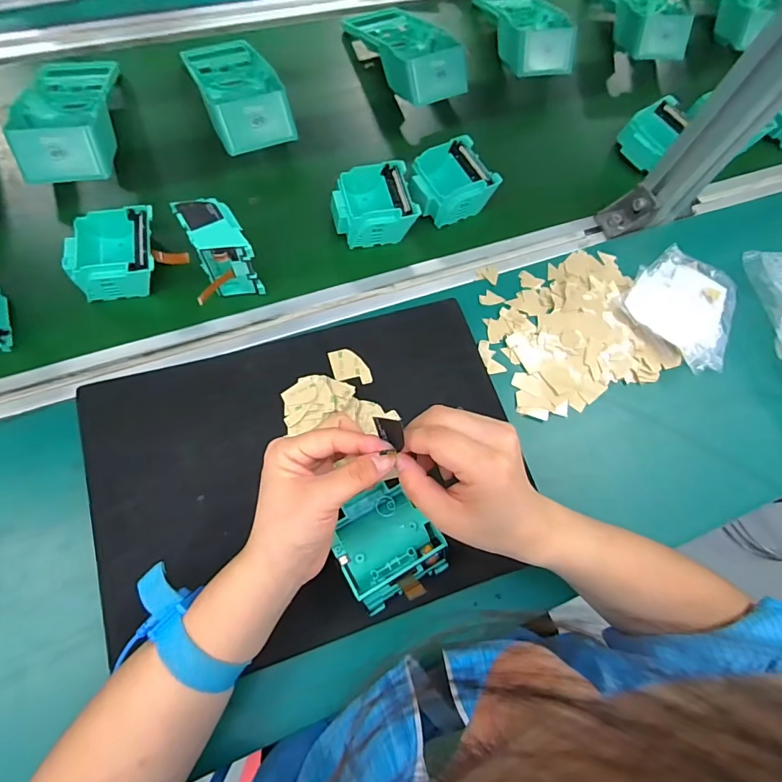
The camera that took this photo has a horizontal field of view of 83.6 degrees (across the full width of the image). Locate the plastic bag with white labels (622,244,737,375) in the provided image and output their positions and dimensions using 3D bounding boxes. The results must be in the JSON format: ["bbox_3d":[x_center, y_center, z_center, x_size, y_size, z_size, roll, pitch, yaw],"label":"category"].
[{"bbox_3d":[0.308,-0.091,0.458,0.111,0.013,0.128,34,71,10],"label":"plastic bag with white labels"}]

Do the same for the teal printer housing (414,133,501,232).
[{"bbox_3d":[0.065,-0.227,0.480,0.089,0.036,0.079,-25,71,-12],"label":"teal printer housing"}]

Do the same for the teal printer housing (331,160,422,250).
[{"bbox_3d":[-0.019,-0.196,0.458,0.082,0.036,0.076,-8,69,-6],"label":"teal printer housing"}]

